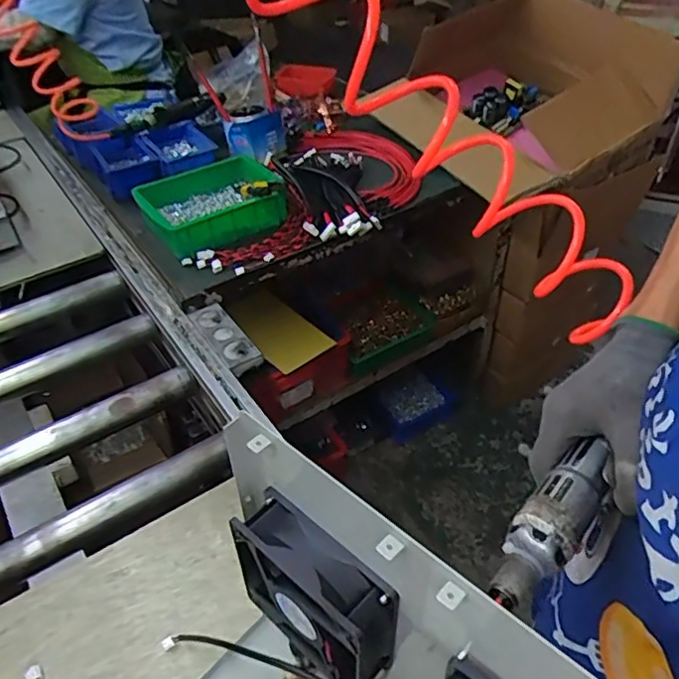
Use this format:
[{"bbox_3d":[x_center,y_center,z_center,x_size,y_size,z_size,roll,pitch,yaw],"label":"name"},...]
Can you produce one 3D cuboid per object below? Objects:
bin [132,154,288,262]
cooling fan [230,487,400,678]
[{"bbox_3d":[-0.230,-0.255,1.138,0.278,0.082,0.190,-27,50,-25],"label":"bin"},{"bbox_3d":[-0.017,0.185,0.428,0.130,0.112,0.048,32,53,29],"label":"cooling fan"}]

